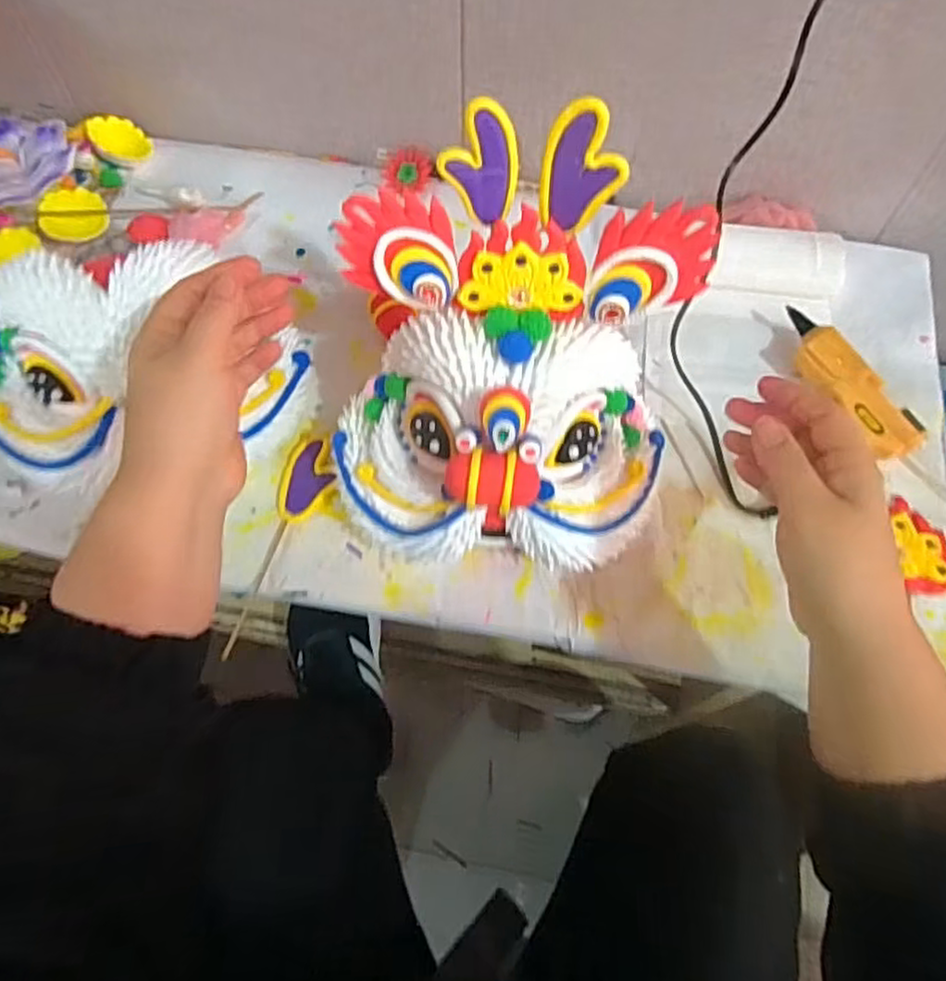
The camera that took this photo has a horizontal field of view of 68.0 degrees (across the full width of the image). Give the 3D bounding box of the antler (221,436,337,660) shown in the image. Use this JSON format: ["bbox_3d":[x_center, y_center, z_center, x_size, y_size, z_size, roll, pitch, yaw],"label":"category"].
[{"bbox_3d":[-0.136,0.035,0.517,0.040,0.004,0.179,9,65,3],"label":"antler"}]

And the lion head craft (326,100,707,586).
[{"bbox_3d":[0.021,-0.073,0.425,0.228,0.196,0.174,1,65,0],"label":"lion head craft"}]

